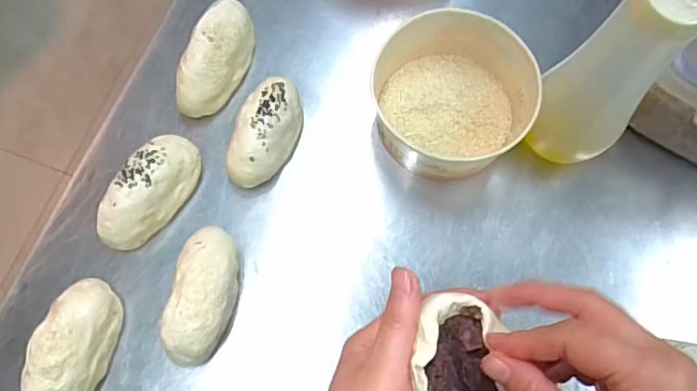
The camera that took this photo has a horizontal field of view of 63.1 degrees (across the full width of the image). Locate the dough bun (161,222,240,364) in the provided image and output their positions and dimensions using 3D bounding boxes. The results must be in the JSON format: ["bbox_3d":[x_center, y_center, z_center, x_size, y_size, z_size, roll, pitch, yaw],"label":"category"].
[{"bbox_3d":[-0.111,0.076,0.433,0.042,0.052,0.105,8,73,3],"label":"dough bun"}]

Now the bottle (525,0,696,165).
[{"bbox_3d":[0.204,-0.099,0.386,0.107,0.240,0.063,-32,75,-9],"label":"bottle"}]

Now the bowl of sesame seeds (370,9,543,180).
[{"bbox_3d":[0.089,-0.082,0.475,0.124,0.062,0.123,0,73,0],"label":"bowl of sesame seeds"}]

